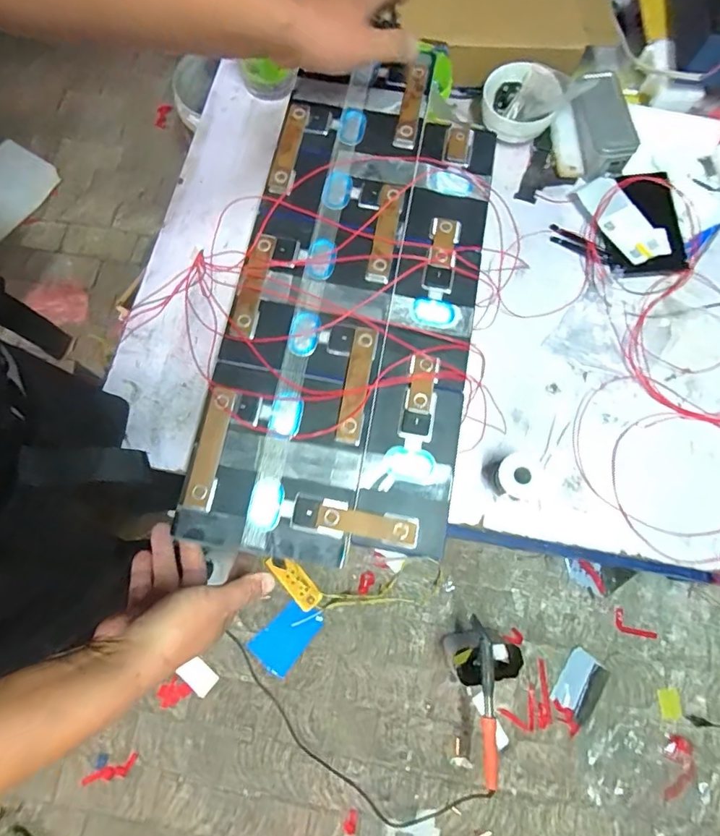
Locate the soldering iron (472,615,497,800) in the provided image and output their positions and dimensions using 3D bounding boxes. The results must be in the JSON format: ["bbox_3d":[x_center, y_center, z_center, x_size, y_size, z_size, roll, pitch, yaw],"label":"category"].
[{"bbox_3d":[0.273,0.613,1.021,0.034,0.043,0.335,-1,74,-1],"label":"soldering iron"}]

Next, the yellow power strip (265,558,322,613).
[{"bbox_3d":[-0.171,0.423,1.240,0.062,0.033,0.166,-42,78,-11],"label":"yellow power strip"}]

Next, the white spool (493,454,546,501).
[{"bbox_3d":[0.191,0.073,0.583,0.048,0.052,0.049,0,74,0],"label":"white spool"}]

